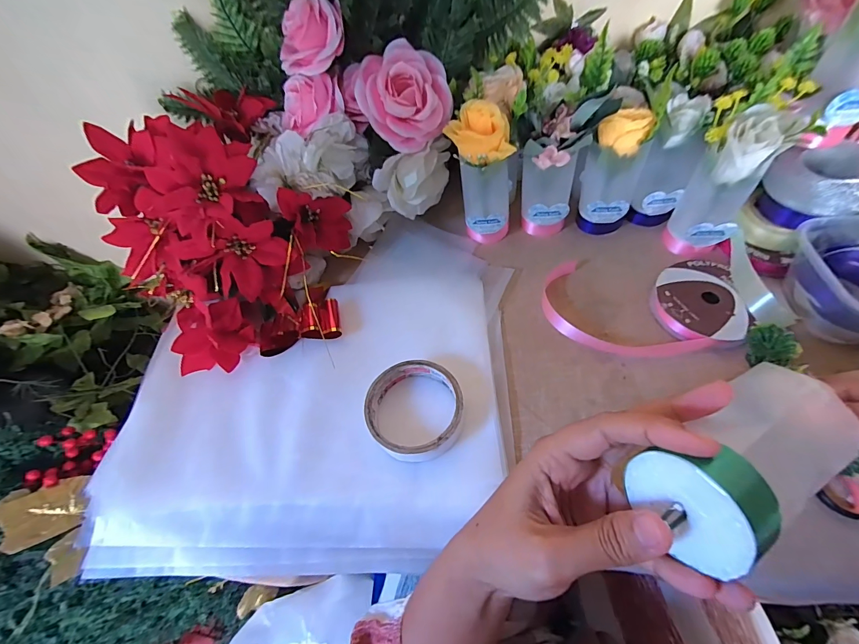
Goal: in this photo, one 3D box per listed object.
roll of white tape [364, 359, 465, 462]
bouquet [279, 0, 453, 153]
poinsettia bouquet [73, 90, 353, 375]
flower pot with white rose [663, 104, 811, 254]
[{"bbox_3d":[-0.013,0.077,0.331,0.085,0.024,0.087,-3,56,4],"label":"roll of white tape"},{"bbox_3d":[-0.071,-0.247,0.378,0.186,0.099,0.073,12,59,13],"label":"bouquet"},{"bbox_3d":[-0.203,-0.082,0.376,0.222,0.154,0.196,-10,56,-1],"label":"poinsettia bouquet"},{"bbox_3d":[0.288,-0.125,0.365,0.058,0.147,0.058,-3,56,4],"label":"flower pot with white rose"}]

